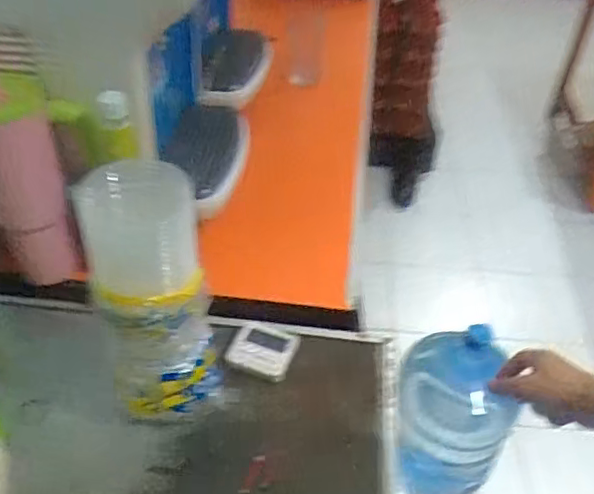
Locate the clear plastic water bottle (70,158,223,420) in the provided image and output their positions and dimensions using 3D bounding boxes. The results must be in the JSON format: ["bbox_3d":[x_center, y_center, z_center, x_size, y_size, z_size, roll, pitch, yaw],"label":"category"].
[{"bbox_3d":[-0.135,0.069,0.598,0.107,0.304,0.099,-13,44,-17],"label":"clear plastic water bottle"}]

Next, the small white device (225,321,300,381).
[{"bbox_3d":[-0.041,0.124,0.751,0.075,0.012,0.079,16,44,9],"label":"small white device"}]

